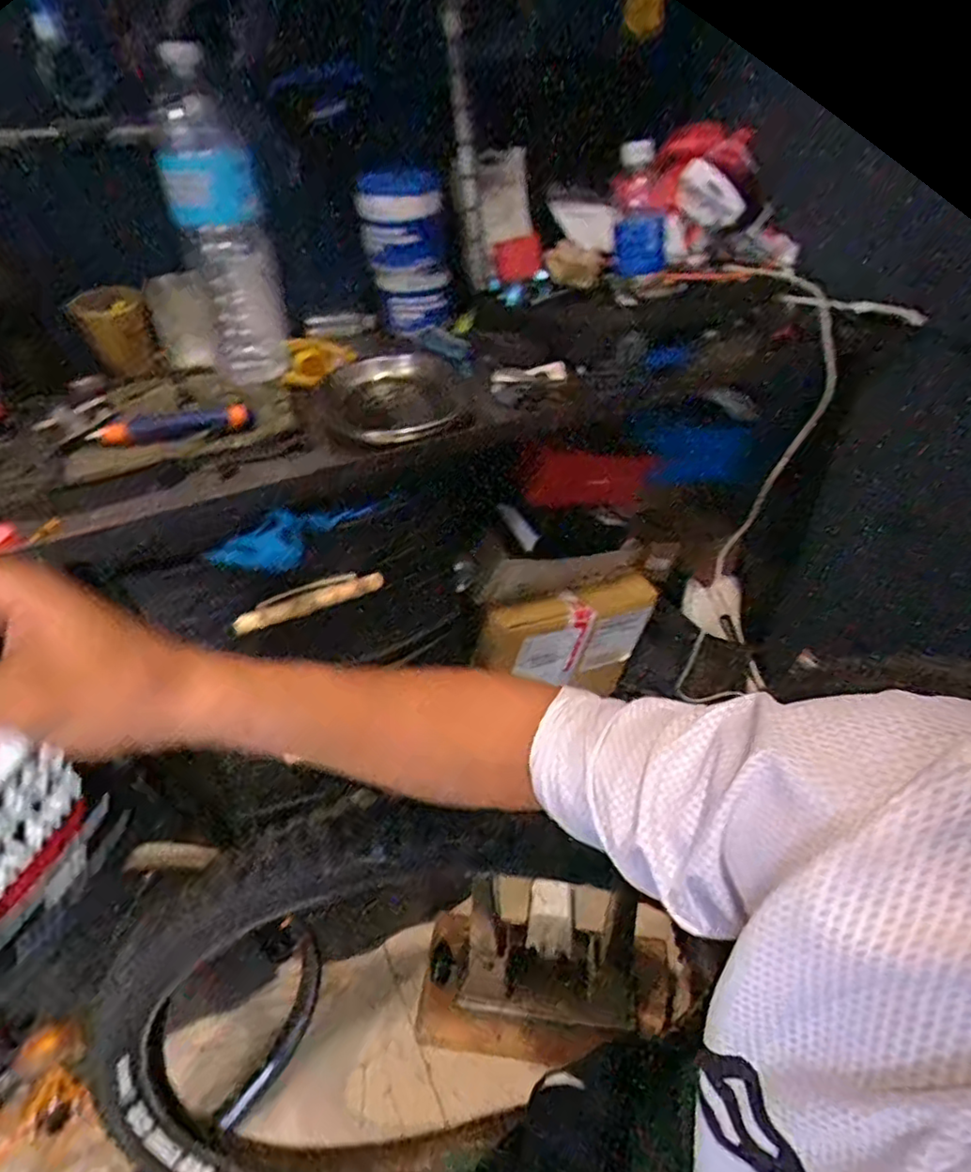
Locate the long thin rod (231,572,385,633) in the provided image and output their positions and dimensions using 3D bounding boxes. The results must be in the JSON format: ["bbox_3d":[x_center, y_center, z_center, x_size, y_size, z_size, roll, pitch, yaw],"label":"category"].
[{"bbox_3d":[-0.168,0.015,0.618,0.143,0.014,0.018,-19,42,-20],"label":"long thin rod"}]

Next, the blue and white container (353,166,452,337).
[{"bbox_3d":[-0.105,-0.429,0.822,0.077,0.176,0.082,26,47,30],"label":"blue and white container"}]

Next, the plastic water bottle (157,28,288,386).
[{"bbox_3d":[-0.291,-0.396,0.721,0.093,0.295,0.081,-8,39,-7],"label":"plastic water bottle"}]

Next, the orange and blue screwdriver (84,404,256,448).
[{"bbox_3d":[-0.311,-0.158,0.634,0.153,0.025,0.028,-12,40,-12],"label":"orange and blue screwdriver"}]

